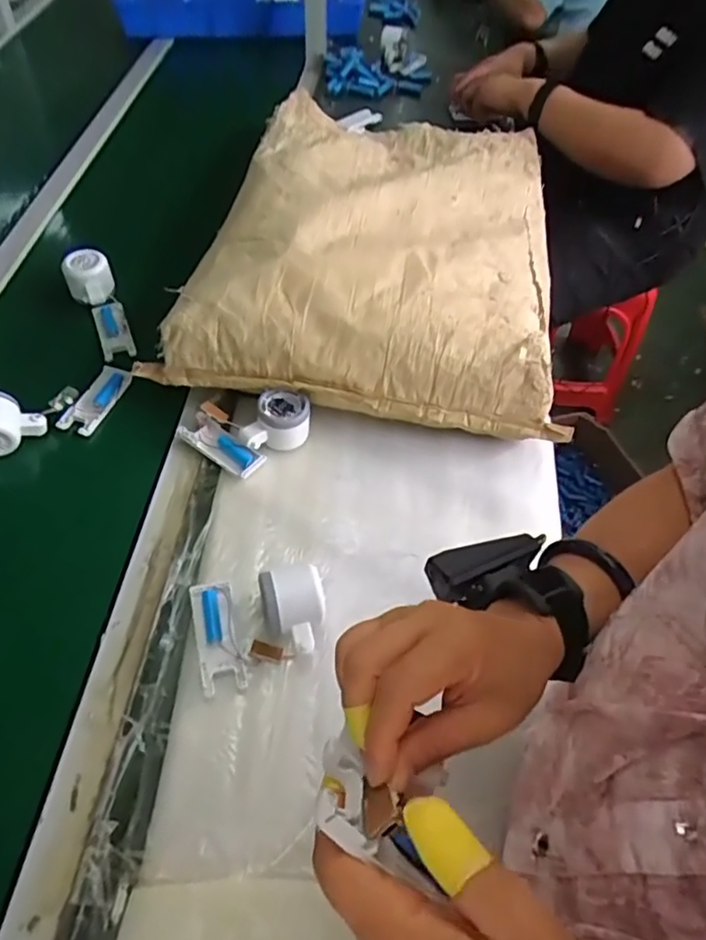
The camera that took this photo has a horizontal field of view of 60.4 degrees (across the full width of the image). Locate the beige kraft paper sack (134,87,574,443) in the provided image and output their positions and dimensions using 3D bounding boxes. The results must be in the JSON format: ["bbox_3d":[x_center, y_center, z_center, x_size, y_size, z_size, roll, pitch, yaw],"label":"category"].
[{"bbox_3d":[0.043,-0.352,0.840,0.461,0.118,0.639,8,54,3],"label":"beige kraft paper sack"}]

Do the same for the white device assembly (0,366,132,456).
[{"bbox_3d":[-0.344,-0.072,0.693,0.186,0.065,0.073,-34,62,-24],"label":"white device assembly"}]

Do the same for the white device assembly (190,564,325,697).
[{"bbox_3d":[-0.086,0.141,0.563,0.122,0.043,0.101,-9,55,-9],"label":"white device assembly"}]

